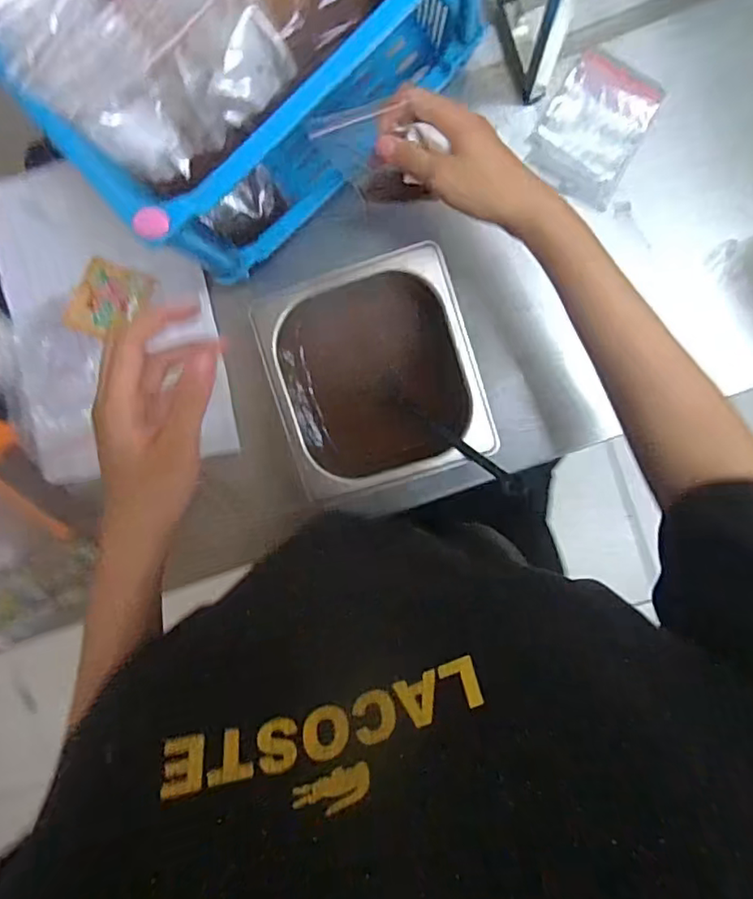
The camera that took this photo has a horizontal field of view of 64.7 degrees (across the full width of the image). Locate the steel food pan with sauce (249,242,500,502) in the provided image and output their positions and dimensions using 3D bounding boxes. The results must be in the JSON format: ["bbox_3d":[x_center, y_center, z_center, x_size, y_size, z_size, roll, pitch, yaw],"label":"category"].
[{"bbox_3d":[0.003,-0.060,0.522,0.160,0.087,0.183,-17,95,7],"label":"steel food pan with sauce"}]

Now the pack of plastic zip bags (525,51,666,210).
[{"bbox_3d":[0.192,-0.283,0.526,0.087,0.021,0.110,29,99,2],"label":"pack of plastic zip bags"}]

